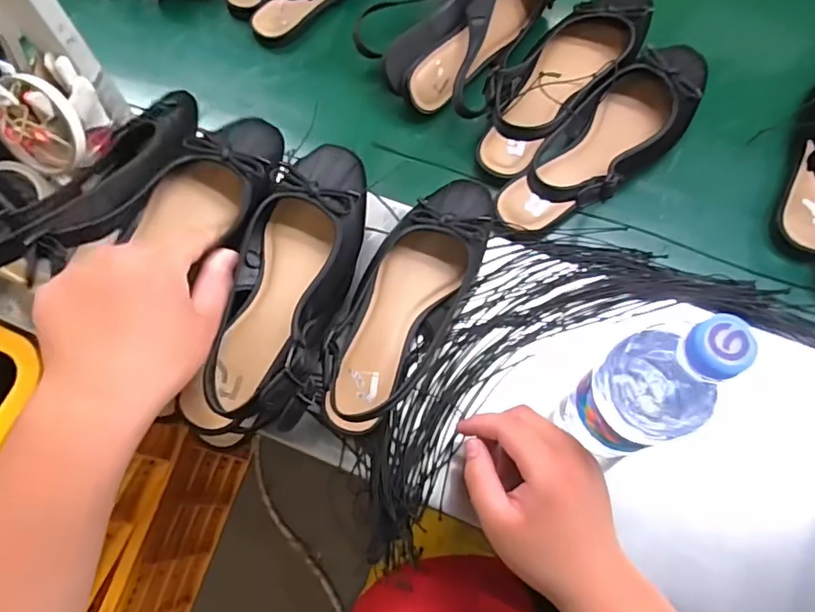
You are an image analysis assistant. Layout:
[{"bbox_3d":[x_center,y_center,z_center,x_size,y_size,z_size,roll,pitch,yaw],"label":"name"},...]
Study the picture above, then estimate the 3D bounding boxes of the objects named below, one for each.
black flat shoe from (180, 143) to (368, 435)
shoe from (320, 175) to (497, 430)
[{"bbox_3d":[-0.090,-0.023,0.405,0.091,0.067,0.227,14,71,6],"label":"black flat shoe"},{"bbox_3d":[0.001,-0.005,0.458,0.088,0.060,0.233,24,72,10],"label":"shoe"}]

